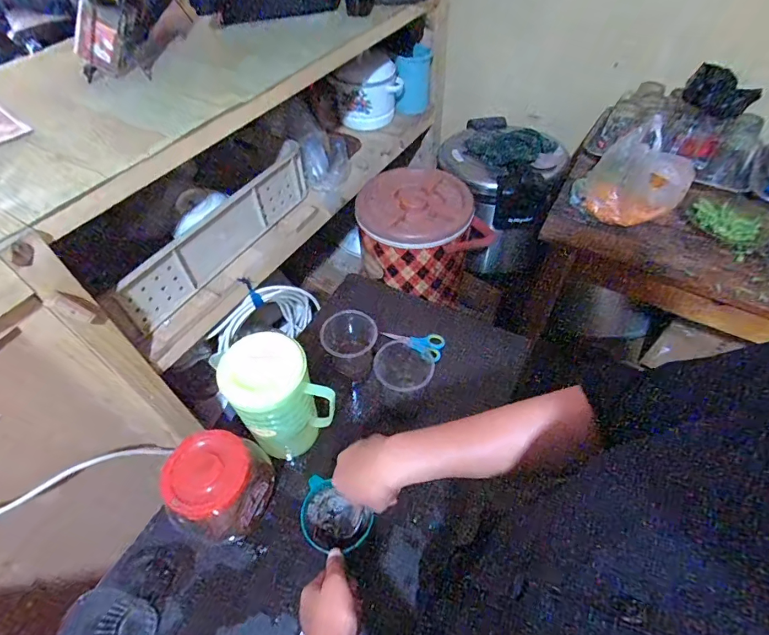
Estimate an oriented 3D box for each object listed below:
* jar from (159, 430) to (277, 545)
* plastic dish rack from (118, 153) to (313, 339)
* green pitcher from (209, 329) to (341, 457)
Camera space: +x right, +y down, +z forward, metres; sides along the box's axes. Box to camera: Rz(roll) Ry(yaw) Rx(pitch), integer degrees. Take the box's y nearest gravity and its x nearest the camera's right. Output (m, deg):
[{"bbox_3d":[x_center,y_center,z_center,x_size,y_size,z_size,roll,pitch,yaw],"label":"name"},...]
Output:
[{"bbox_3d":[-0.215,0.224,0.563,0.104,0.134,0.102,0,51,0],"label":"jar"},{"bbox_3d":[-0.342,-0.193,0.956,0.041,0.104,0.538,25,56,19],"label":"plastic dish rack"},{"bbox_3d":[-0.151,0.121,0.612,0.106,0.190,0.107,-32,58,-23],"label":"green pitcher"}]

